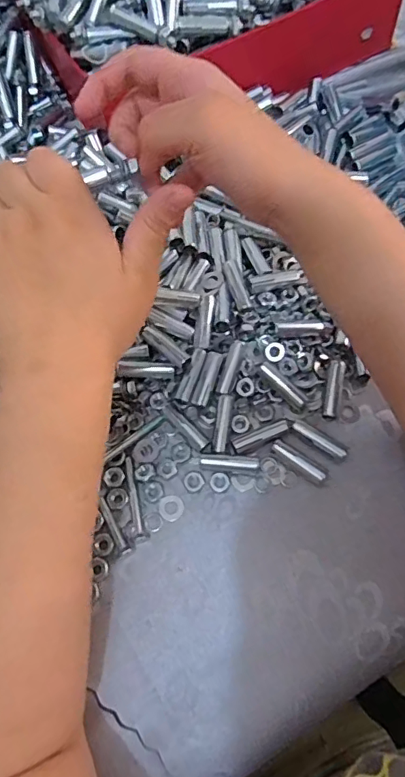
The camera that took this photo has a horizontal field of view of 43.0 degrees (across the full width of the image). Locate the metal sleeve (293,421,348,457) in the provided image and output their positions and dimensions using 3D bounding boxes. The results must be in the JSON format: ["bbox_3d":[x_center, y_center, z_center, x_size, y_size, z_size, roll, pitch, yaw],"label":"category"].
[{"bbox_3d":[0.077,0.034,0.342,0.038,0.011,0.008,33,73,16],"label":"metal sleeve"}]

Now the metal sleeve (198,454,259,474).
[{"bbox_3d":[0.018,0.050,0.338,0.039,0.008,0.009,4,68,5],"label":"metal sleeve"}]

